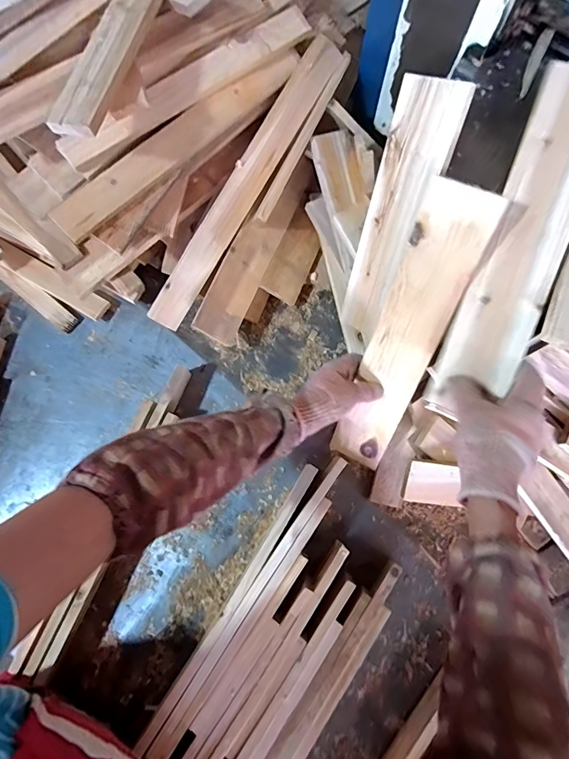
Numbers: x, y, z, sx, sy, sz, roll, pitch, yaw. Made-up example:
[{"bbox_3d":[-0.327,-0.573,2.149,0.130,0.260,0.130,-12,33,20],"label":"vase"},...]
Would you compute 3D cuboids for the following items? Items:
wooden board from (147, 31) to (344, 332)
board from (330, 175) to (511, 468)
[{"bbox_3d":[-0.062,-0.300,0.636,0.053,0.013,0.494,30,93,-32],"label":"wooden board"},{"bbox_3d":[0.151,-0.039,0.524,0.078,0.385,0.010,27,35,19],"label":"board"}]

